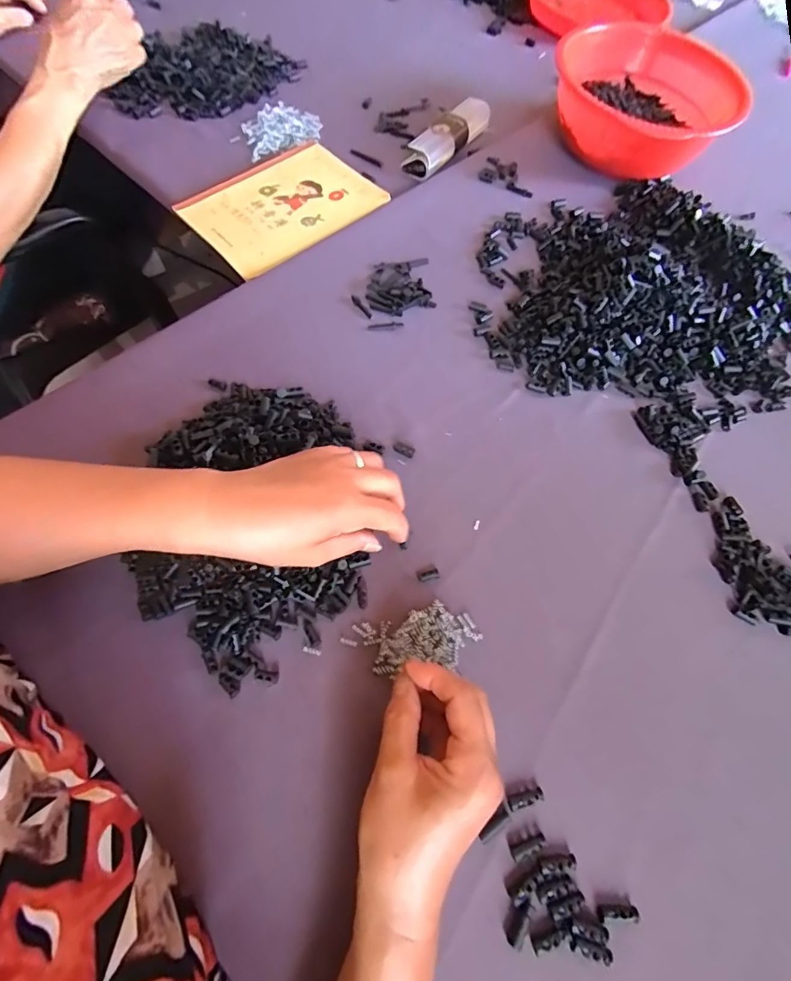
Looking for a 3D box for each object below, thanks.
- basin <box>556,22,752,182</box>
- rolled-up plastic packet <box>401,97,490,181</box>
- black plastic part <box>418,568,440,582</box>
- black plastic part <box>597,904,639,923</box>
[{"bbox_3d":[0.327,-0.502,0.612,0.213,0.090,0.213,12,65,3],"label":"basin"},{"bbox_3d":[0.072,-0.471,0.612,0.040,0.033,0.171,34,68,12],"label":"rolled-up plastic packet"},{"bbox_3d":[0.027,0.069,0.373,0.017,0.004,0.008,-15,66,-10],"label":"black plastic part"},{"bbox_3d":[0.141,0.269,0.294,0.026,0.006,0.007,0,65,-3],"label":"black plastic part"}]

